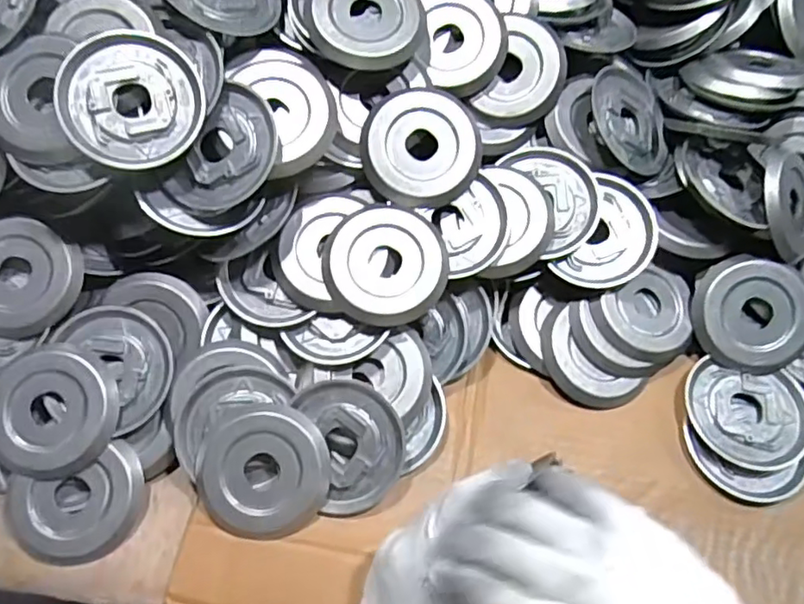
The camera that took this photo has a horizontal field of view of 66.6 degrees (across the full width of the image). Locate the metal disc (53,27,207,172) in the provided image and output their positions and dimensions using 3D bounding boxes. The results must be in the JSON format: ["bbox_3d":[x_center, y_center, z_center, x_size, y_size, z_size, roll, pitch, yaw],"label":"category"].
[{"bbox_3d":[-0.170,-0.128,0.387,0.086,0.006,0.085,1,84,-13],"label":"metal disc"}]

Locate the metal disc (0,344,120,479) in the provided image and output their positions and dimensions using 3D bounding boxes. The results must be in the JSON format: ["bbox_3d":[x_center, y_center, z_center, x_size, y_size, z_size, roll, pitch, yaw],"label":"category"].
[{"bbox_3d":[-0.228,0.071,0.401,0.080,0.017,0.082,1,74,-3],"label":"metal disc"}]

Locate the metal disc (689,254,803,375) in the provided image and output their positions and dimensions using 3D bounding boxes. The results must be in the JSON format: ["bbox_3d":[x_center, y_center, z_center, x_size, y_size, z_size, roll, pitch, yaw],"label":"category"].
[{"bbox_3d":[0.252,0.010,0.440,0.077,0.016,0.081,0,89,4],"label":"metal disc"}]

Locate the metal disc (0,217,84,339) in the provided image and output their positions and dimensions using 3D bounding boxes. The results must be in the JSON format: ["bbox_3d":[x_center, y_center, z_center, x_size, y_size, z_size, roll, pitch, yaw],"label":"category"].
[{"bbox_3d":[-0.263,-0.017,0.417,0.080,0.010,0.077,0,85,-4],"label":"metal disc"}]

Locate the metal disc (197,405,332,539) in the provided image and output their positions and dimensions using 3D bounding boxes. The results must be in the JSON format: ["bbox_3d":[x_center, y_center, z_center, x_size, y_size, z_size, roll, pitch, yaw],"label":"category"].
[{"bbox_3d":[-0.089,0.108,0.393,0.082,0.008,0.079,0,79,1],"label":"metal disc"}]

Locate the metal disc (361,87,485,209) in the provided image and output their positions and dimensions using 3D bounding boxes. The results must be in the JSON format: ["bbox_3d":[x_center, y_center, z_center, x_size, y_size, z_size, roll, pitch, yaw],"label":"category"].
[{"bbox_3d":[0.014,-0.109,0.431,0.081,0.009,0.084,1,84,-6],"label":"metal disc"}]

